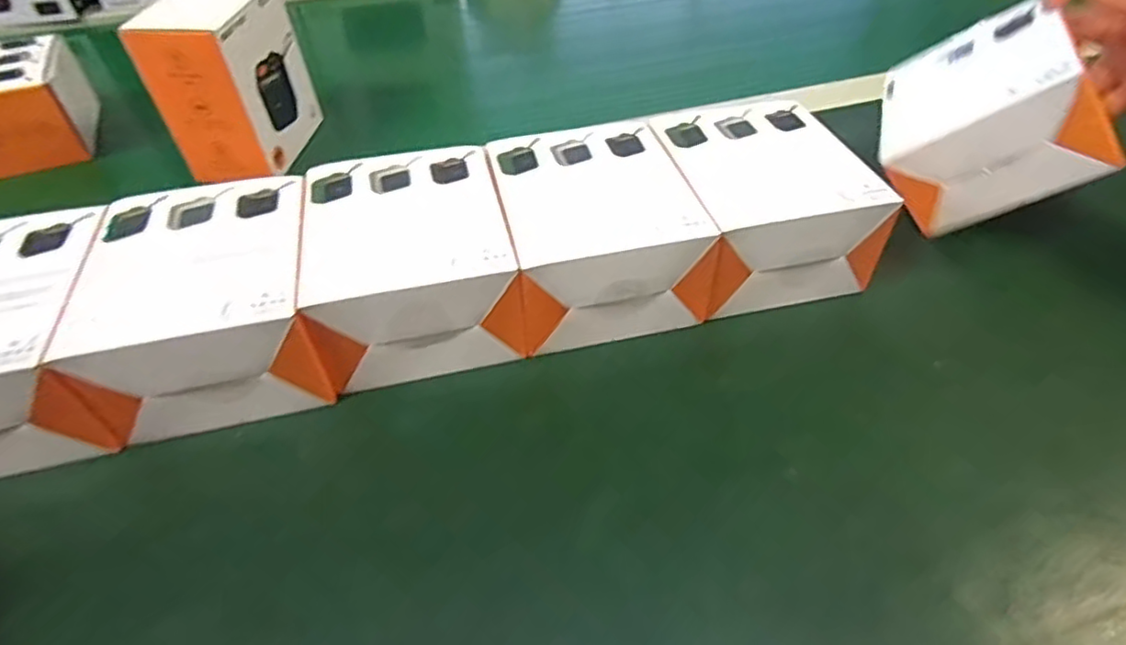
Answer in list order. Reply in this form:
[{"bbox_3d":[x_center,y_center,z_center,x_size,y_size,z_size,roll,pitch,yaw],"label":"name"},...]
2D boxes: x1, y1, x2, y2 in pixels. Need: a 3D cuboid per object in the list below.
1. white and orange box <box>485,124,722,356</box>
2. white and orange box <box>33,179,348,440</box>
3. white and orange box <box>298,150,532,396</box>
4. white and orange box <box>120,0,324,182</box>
[{"bbox_3d":[0.021,-0.048,0.341,0.106,0.062,0.120,-12,47,-10],"label":"white and orange box"},{"bbox_3d":[-0.171,-0.011,0.308,0.097,0.064,0.111,-10,47,-8],"label":"white and orange box"},{"bbox_3d":[-0.075,-0.031,0.327,0.104,0.062,0.114,-12,47,-9],"label":"white and orange box"},{"bbox_3d":[-0.237,-0.177,0.444,0.062,0.110,0.097,1,46,3],"label":"white and orange box"}]

